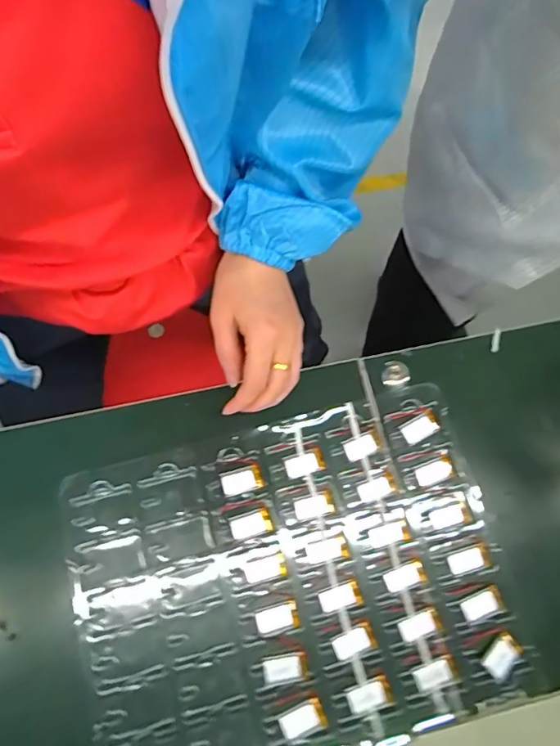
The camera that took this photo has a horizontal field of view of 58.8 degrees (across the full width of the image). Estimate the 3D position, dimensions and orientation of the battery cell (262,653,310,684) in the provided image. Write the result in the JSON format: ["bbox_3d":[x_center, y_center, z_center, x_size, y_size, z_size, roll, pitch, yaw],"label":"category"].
[{"bbox_3d":[0.004,0.228,0.382,0.034,0.004,0.018,-8,70,-3],"label":"battery cell"}]

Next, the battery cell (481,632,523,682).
[{"bbox_3d":[0.174,0.222,0.388,0.033,0.004,0.019,-43,82,-13],"label":"battery cell"}]

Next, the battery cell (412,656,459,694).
[{"bbox_3d":[0.121,0.235,0.385,0.033,0.004,0.019,-16,71,-6],"label":"battery cell"}]

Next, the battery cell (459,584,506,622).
[{"bbox_3d":[0.163,0.187,0.400,0.033,0.004,0.021,-19,77,-8],"label":"battery cell"}]

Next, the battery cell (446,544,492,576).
[{"bbox_3d":[0.155,0.155,0.408,0.033,0.004,0.018,-16,77,-8],"label":"battery cell"}]

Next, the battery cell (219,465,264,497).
[{"bbox_3d":[-0.032,0.091,0.420,0.034,0.004,0.020,-15,71,-6],"label":"battery cell"}]

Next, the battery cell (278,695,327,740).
[{"bbox_3d":[0.017,0.260,0.372,0.033,0.004,0.021,-20,72,-7],"label":"battery cell"}]

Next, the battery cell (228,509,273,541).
[{"bbox_3d":[-0.025,0.125,0.410,0.034,0.004,0.019,-13,71,-5],"label":"battery cell"}]

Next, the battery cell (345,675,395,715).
[{"bbox_3d":[0.068,0.246,0.378,0.034,0.004,0.018,-16,71,-6],"label":"battery cell"}]

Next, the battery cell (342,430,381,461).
[{"bbox_3d":[0.073,0.063,0.433,0.034,0.004,0.018,-22,72,-8],"label":"battery cell"}]

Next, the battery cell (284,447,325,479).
[{"bbox_3d":[0.021,0.078,0.426,0.033,0.004,0.019,-17,71,-6],"label":"battery cell"}]

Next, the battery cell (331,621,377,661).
[{"bbox_3d":[0.058,0.211,0.389,0.034,0.004,0.019,-19,71,-7],"label":"battery cell"}]

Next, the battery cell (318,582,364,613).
[{"bbox_3d":[0.048,0.181,0.398,0.033,0.004,0.017,-16,71,-6],"label":"battery cell"}]

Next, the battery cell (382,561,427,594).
[{"bbox_3d":[0.101,0.167,0.404,0.033,0.004,0.017,-18,71,-7],"label":"battery cell"}]

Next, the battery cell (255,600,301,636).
[{"bbox_3d":[-0.002,0.195,0.393,0.033,0.004,0.020,-15,71,-6],"label":"battery cell"}]

